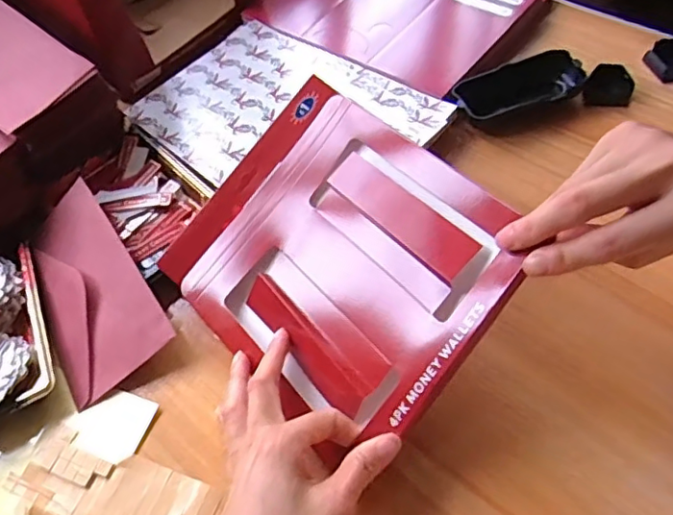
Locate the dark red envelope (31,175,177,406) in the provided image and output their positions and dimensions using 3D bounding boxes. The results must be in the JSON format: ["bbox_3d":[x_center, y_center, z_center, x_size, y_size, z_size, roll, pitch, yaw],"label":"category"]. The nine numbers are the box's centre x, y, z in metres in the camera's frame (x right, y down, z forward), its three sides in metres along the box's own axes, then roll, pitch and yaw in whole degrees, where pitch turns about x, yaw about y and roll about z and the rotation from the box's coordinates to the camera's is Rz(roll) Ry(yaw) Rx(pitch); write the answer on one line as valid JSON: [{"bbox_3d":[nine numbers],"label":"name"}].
[{"bbox_3d":[-0.199,0.020,0.473,0.087,0.012,0.181,-38,62,1],"label":"dark red envelope"}]

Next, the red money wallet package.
[{"bbox_3d":[-0.004,-0.002,0.404,0.231,0.018,0.184,43,101,34],"label":"red money wallet package"}]

